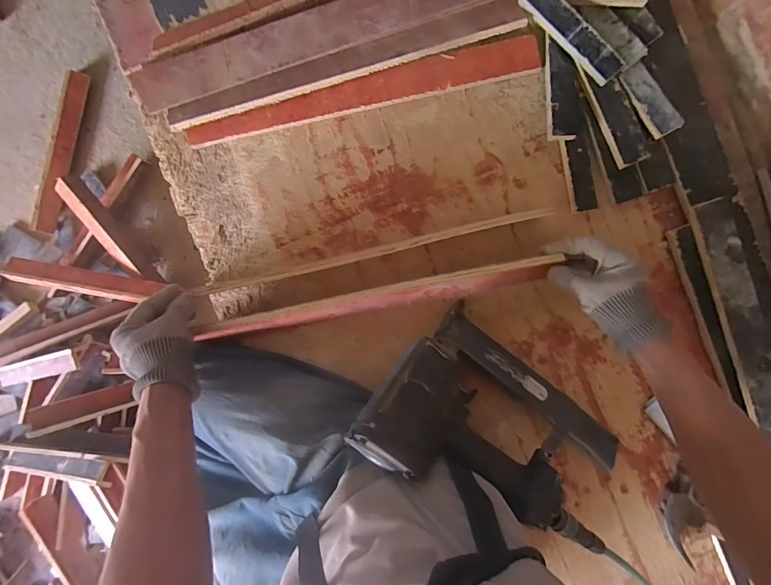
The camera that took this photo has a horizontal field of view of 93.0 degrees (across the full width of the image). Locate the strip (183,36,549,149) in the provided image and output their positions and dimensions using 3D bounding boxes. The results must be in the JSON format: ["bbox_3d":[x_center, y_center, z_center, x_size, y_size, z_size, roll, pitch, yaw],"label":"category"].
[{"bbox_3d":[-0.032,-0.274,0.512,0.492,0.020,0.040,-13,93,3],"label":"strip"}]

